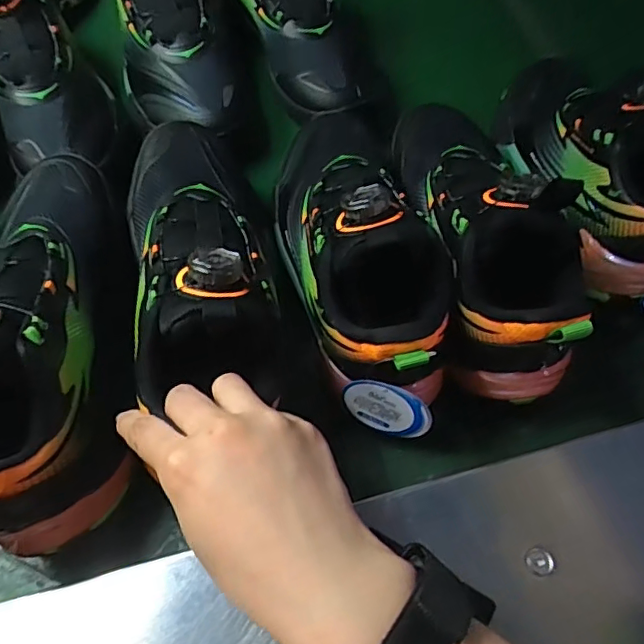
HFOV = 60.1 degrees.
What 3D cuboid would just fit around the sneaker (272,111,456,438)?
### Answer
[{"bbox_3d":[0.023,-0.055,0.378,0.096,0.124,0.252,-8,61,-6],"label":"sneaker"}]

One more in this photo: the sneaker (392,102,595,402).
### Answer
[{"bbox_3d":[0.111,-0.069,0.367,0.080,0.106,0.223,-9,62,-7],"label":"sneaker"}]

